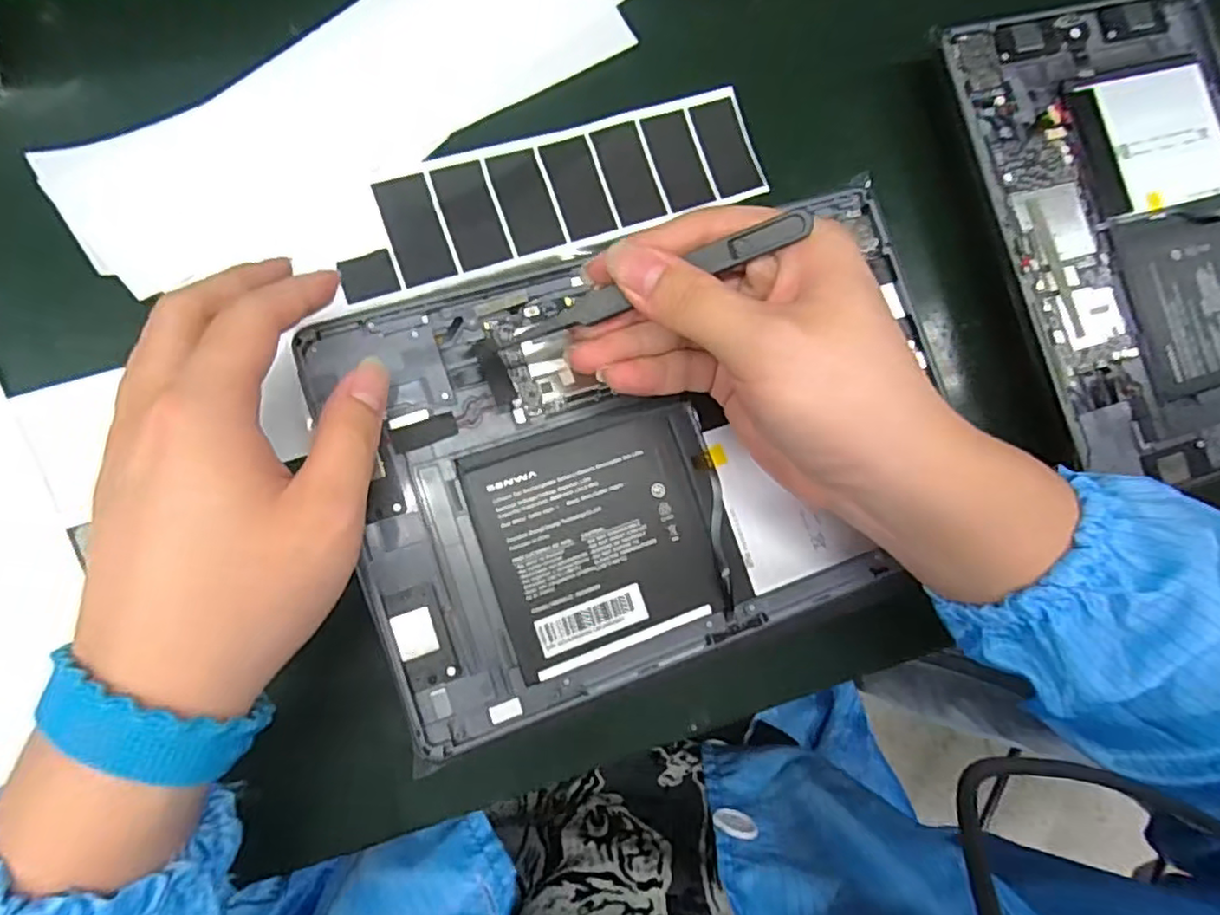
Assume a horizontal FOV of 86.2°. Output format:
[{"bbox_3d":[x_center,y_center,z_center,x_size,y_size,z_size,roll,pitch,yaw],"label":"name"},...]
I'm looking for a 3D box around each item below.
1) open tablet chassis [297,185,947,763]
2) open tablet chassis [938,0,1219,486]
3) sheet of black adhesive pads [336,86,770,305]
[{"bbox_3d":[0.024,-0.008,0.266,0.251,0.018,0.165,-18,88,-8],"label":"open tablet chassis"},{"bbox_3d":[0.280,-0.118,0.341,0.167,0.006,0.251,-16,87,-11],"label":"open tablet chassis"},{"bbox_3d":[-0.025,-0.127,0.316,0.209,0.004,0.054,-20,88,-11],"label":"sheet of black adhesive pads"}]

